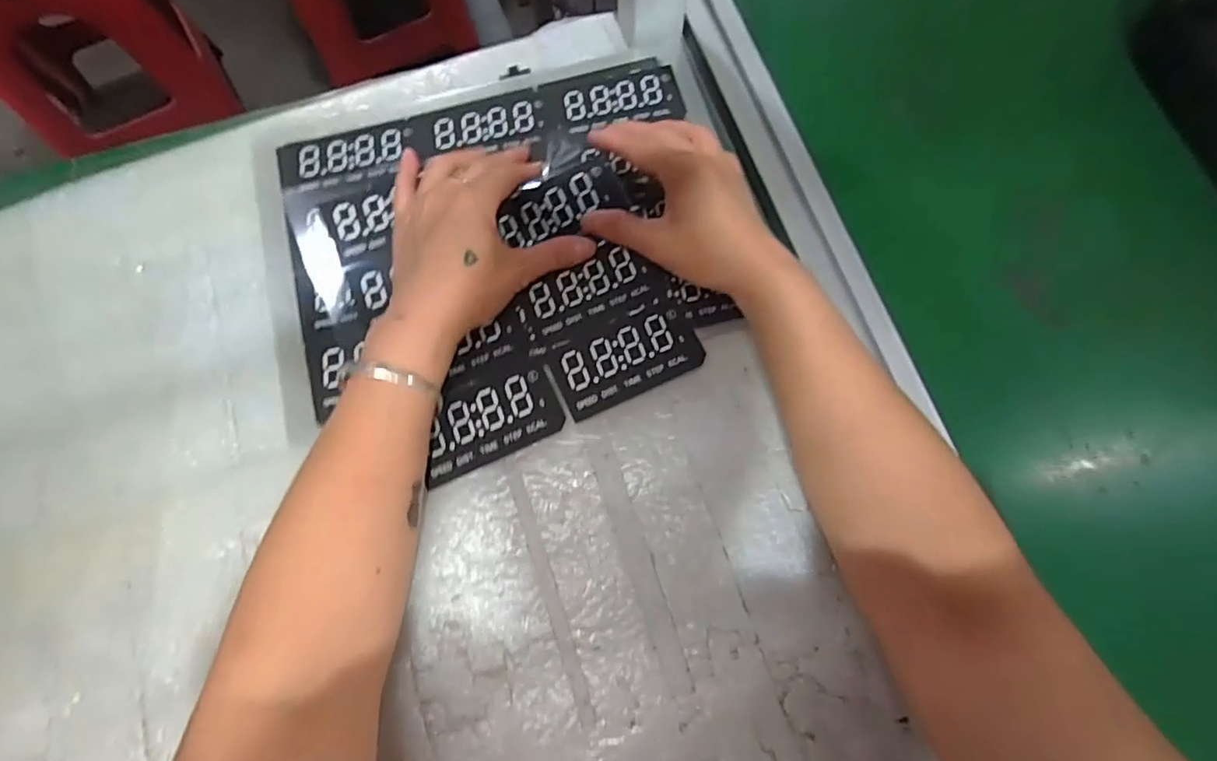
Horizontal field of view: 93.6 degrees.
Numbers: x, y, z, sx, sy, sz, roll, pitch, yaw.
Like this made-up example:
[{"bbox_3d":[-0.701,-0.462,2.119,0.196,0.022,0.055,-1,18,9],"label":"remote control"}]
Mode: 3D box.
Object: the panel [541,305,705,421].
[{"bbox_3d":[0.012,-0.013,0.355,0.092,0.004,0.045,-24,74,-8],"label":"panel"}]

